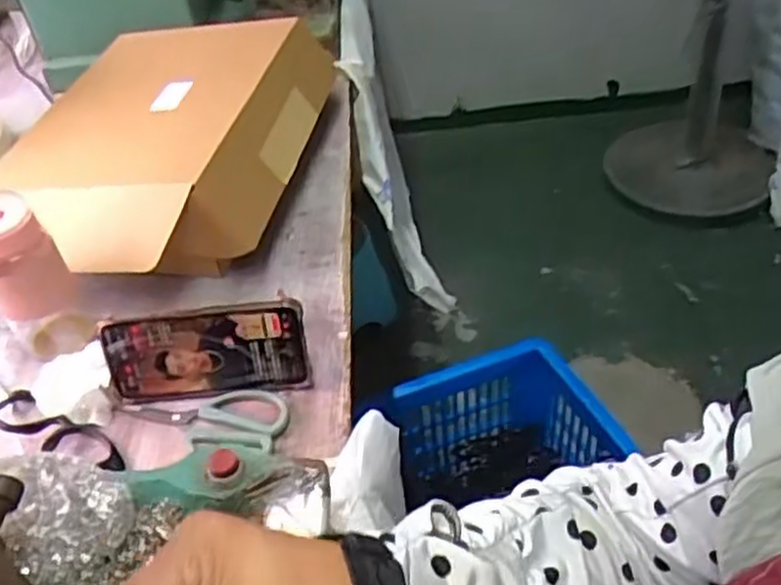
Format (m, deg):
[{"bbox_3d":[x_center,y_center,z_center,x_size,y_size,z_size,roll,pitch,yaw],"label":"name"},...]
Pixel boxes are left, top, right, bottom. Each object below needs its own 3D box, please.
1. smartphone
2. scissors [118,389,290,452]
[{"bbox_3d":[-0.155,0.048,0.618,0.168,0.081,0.014,-4,27,1],"label":"smartphone"},{"bbox_3d":[-0.154,0.099,0.616,0.142,0.013,0.057,7,45,14],"label":"scissors"}]

